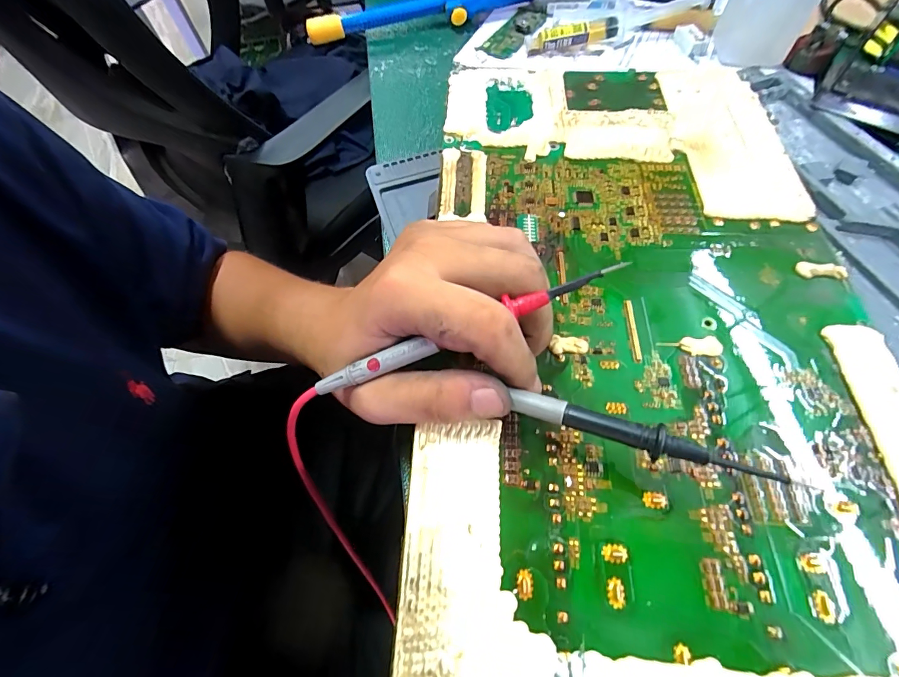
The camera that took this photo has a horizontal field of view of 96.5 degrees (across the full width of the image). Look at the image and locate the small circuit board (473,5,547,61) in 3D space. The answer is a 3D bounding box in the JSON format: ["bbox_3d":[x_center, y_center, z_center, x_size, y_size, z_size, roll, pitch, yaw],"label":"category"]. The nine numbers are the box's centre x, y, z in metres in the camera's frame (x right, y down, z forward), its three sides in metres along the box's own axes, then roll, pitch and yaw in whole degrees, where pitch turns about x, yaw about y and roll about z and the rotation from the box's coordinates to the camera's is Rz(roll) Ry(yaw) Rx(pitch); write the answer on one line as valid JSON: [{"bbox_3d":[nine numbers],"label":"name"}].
[{"bbox_3d":[0.063,-0.301,0.393,0.038,0.016,0.086,29,61,13],"label":"small circuit board"}]

